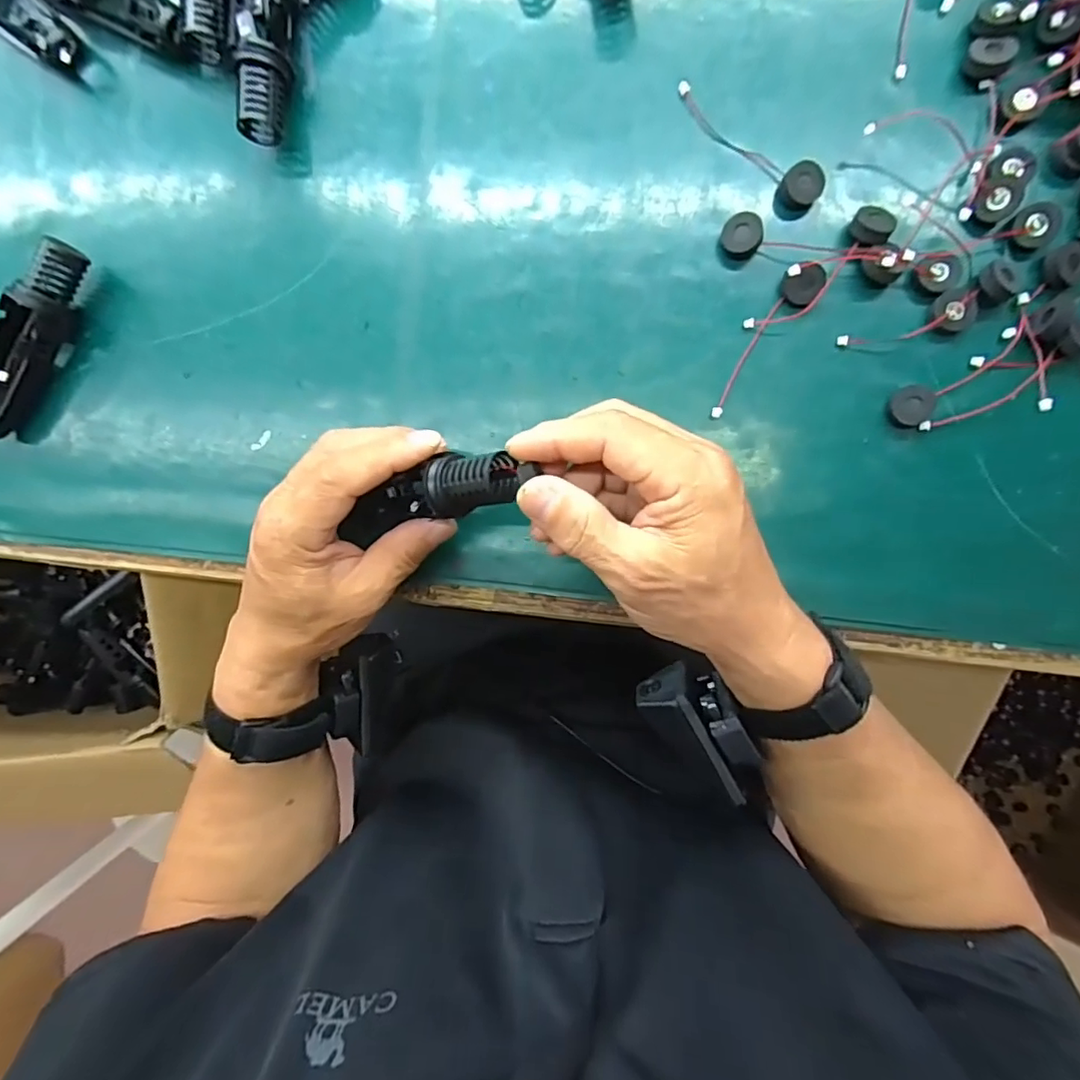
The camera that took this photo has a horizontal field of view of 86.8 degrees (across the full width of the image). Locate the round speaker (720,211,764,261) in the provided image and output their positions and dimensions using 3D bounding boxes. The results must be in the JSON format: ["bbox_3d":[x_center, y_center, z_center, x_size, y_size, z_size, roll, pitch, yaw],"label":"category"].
[{"bbox_3d":[0.108,-0.163,0.305,0.020,0.012,0.020,0,94,5],"label":"round speaker"}]

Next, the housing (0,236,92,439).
[{"bbox_3d":[-0.299,-0.115,0.336,0.026,0.030,0.123,30,96,3],"label":"housing"}]

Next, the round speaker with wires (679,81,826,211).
[{"bbox_3d":[0.111,-0.212,0.302,0.093,0.010,0.020,43,96,1],"label":"round speaker with wires"}]

